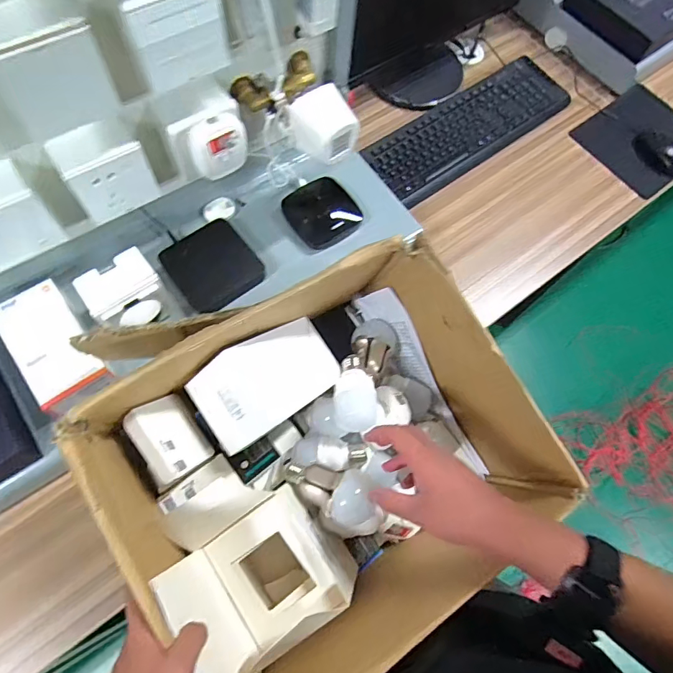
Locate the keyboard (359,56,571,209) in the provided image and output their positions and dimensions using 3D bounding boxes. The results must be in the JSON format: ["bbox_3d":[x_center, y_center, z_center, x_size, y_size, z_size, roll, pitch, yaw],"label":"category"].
[{"bbox_3d":[0.257,-0.400,0.866,0.446,0.027,0.136,-36,73,-16],"label":"keyboard"}]

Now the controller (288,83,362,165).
[{"bbox_3d":[-0.015,-0.259,0.563,0.076,0.042,0.074,-28,71,-13],"label":"controller"}]

